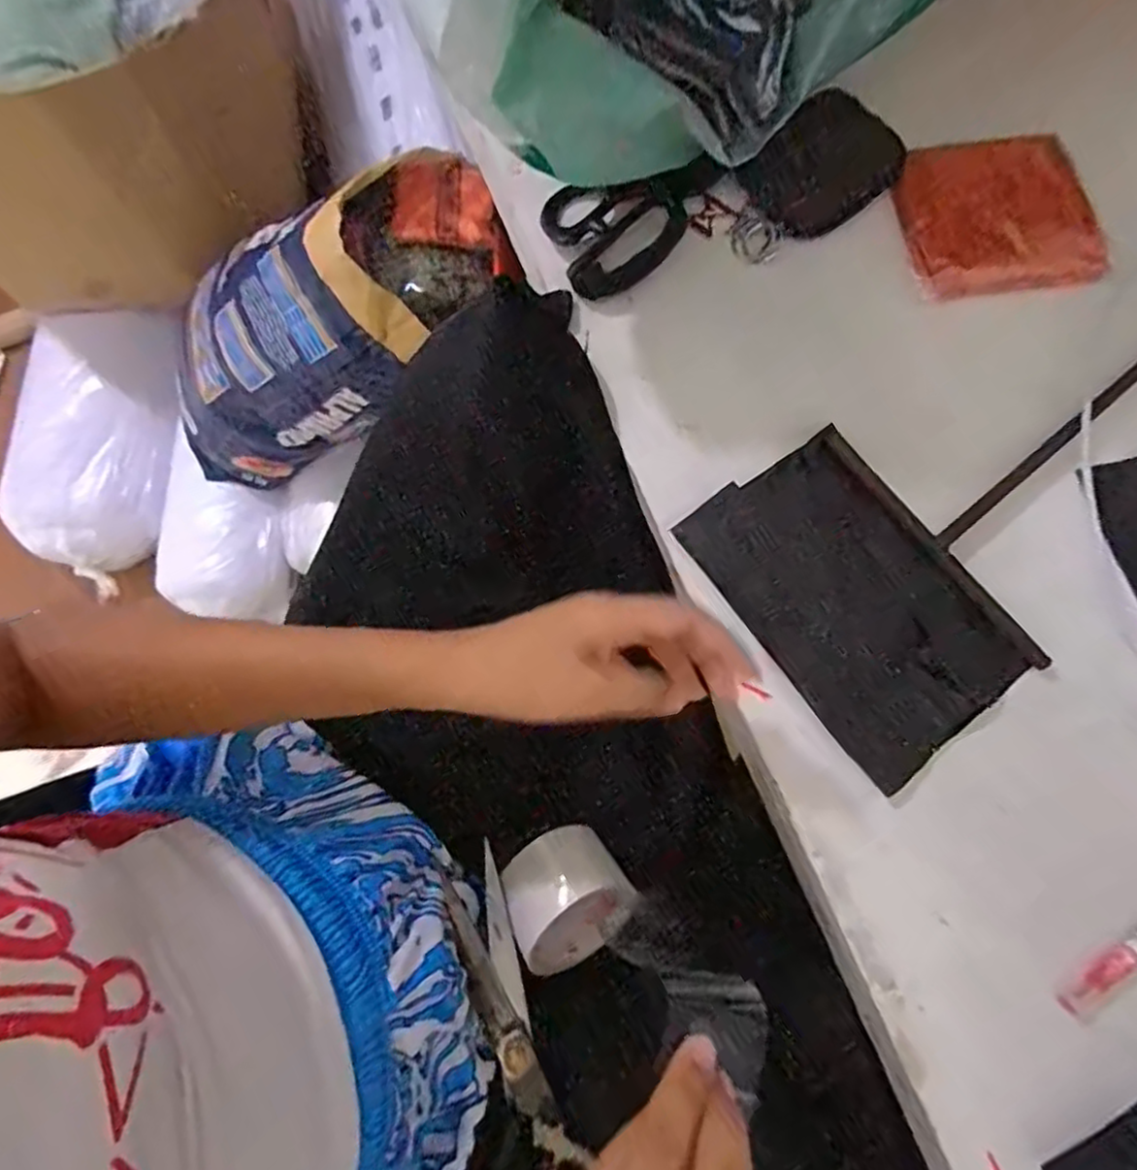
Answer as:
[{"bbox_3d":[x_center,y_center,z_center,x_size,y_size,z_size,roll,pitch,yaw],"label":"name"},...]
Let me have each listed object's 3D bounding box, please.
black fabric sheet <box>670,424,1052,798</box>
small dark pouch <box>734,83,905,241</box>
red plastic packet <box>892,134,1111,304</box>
[{"bbox_3d":[0.173,0.006,0.398,0.123,0.008,0.189,-35,79,-7],"label":"black fabric sheet"},{"bbox_3d":[0.173,-0.287,0.457,0.097,0.029,0.075,-37,79,-8],"label":"small dark pouch"},{"bbox_3d":[0.298,-0.256,0.458,0.133,0.008,0.113,-8,77,-1],"label":"red plastic packet"}]

